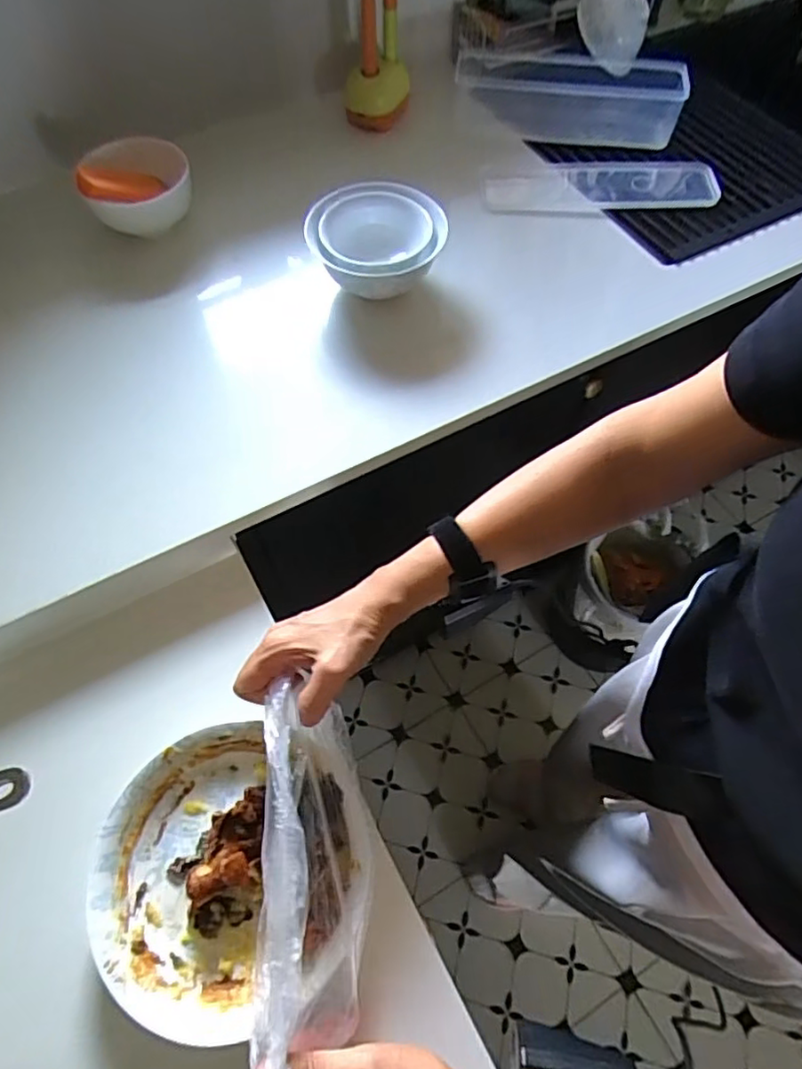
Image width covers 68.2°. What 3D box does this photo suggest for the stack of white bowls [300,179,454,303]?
[{"bbox_3d":[-0.025,-0.320,0.655,0.136,0.059,0.125,-21,65,-11],"label":"stack of white bowls"}]

